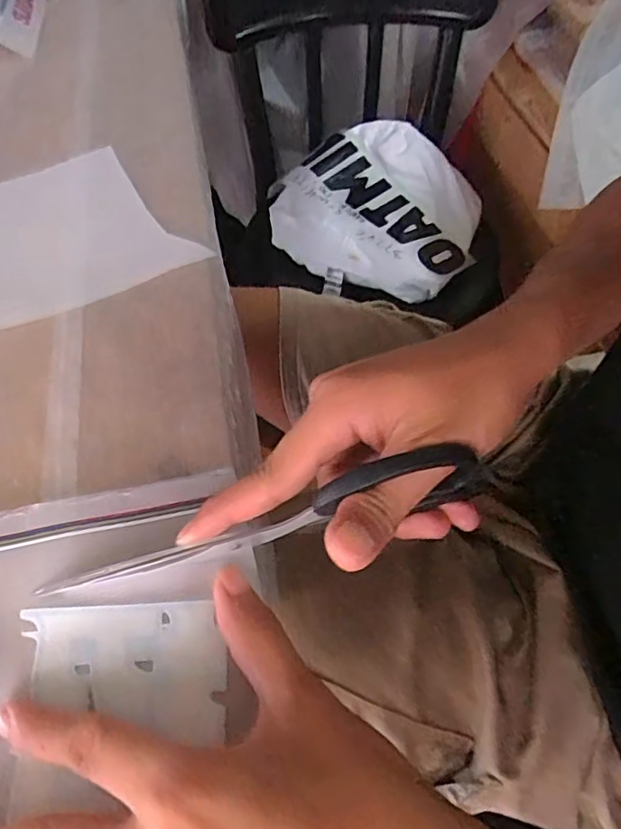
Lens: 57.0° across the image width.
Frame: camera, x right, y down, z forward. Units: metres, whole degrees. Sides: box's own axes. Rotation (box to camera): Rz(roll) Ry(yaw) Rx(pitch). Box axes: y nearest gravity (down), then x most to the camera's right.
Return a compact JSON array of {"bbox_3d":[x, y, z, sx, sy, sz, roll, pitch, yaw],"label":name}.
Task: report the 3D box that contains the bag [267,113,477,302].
[{"bbox_3d":[0.110,-0.317,0.852,0.298,0.078,0.289,34,63,20],"label":"bag"}]

